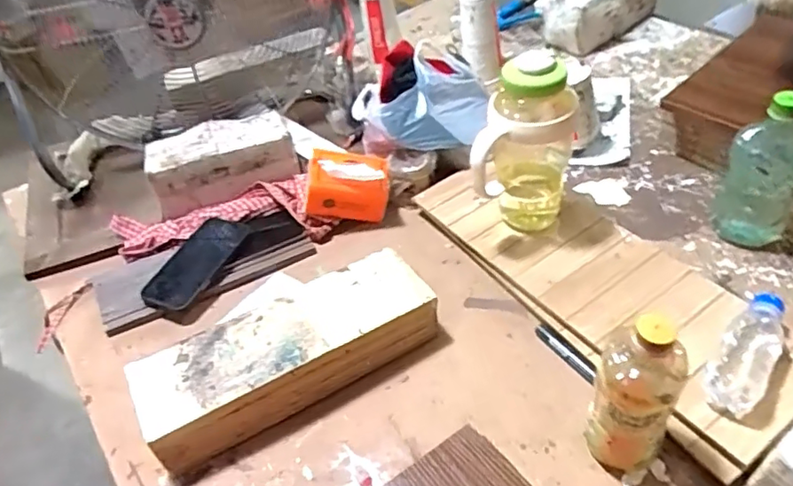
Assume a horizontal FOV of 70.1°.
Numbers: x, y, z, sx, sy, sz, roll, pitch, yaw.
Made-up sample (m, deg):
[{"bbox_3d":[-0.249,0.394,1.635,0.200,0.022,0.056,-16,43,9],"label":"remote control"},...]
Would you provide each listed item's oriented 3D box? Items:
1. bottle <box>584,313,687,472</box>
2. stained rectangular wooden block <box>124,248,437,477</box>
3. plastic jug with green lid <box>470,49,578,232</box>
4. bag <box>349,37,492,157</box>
[{"bbox_3d":[0.214,0.139,0.513,0.065,0.202,0.065,-3,48,4],"label":"bottle"},{"bbox_3d":[-0.121,0.121,0.654,0.334,0.083,0.114,-26,45,-18],"label":"stained rectangular wooden block"},{"bbox_3d":[0.158,-0.107,0.704,0.111,0.238,0.112,5,44,15],"label":"plastic jug with green lid"},{"bbox_3d":[0.040,-0.218,0.919,0.214,0.123,0.188,-4,48,3],"label":"bag"}]

